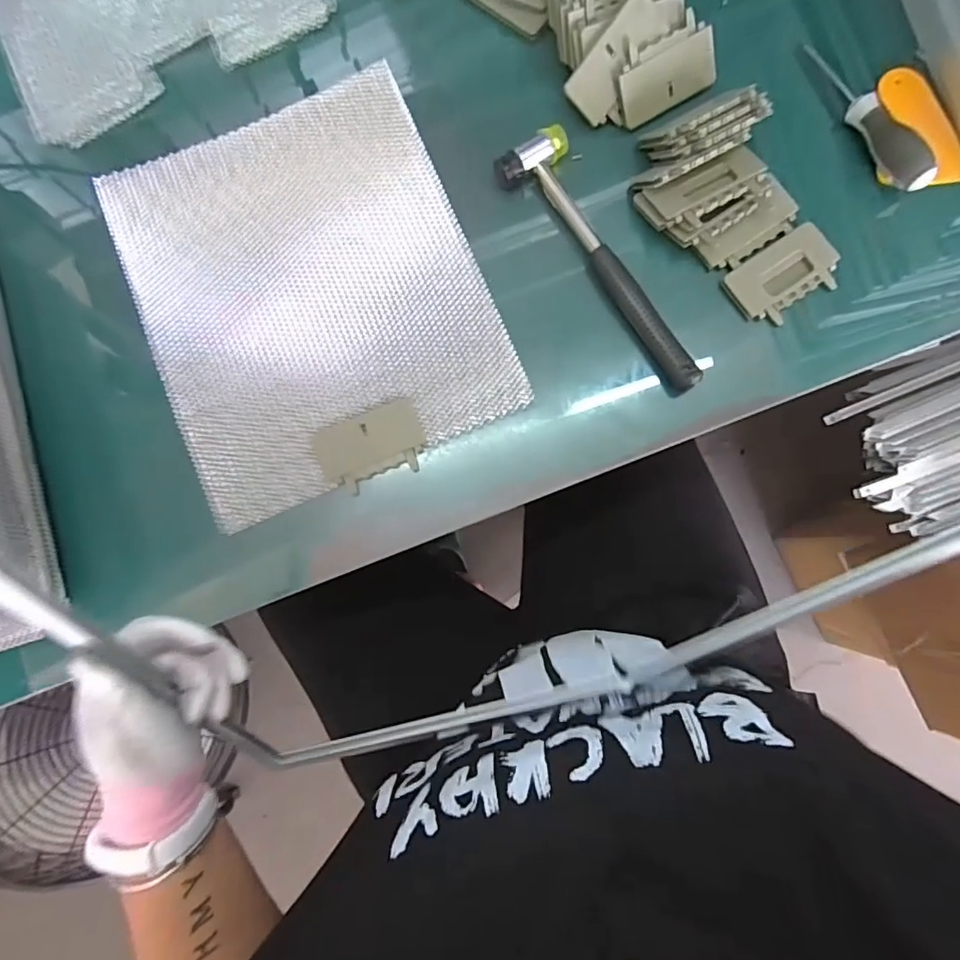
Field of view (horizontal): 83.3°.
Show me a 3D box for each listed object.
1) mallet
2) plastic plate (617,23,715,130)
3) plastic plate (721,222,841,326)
[{"bbox_3d":[0.101,-0.175,0.442,0.057,0.032,0.240,-32,83,0],"label":"mallet"},{"bbox_3d":[0.156,-0.331,0.444,0.086,0.043,0.007,-31,42,-2],"label":"plastic plate"},{"bbox_3d":[0.244,-0.164,0.433,0.086,0.007,0.056,-34,83,-1],"label":"plastic plate"}]

